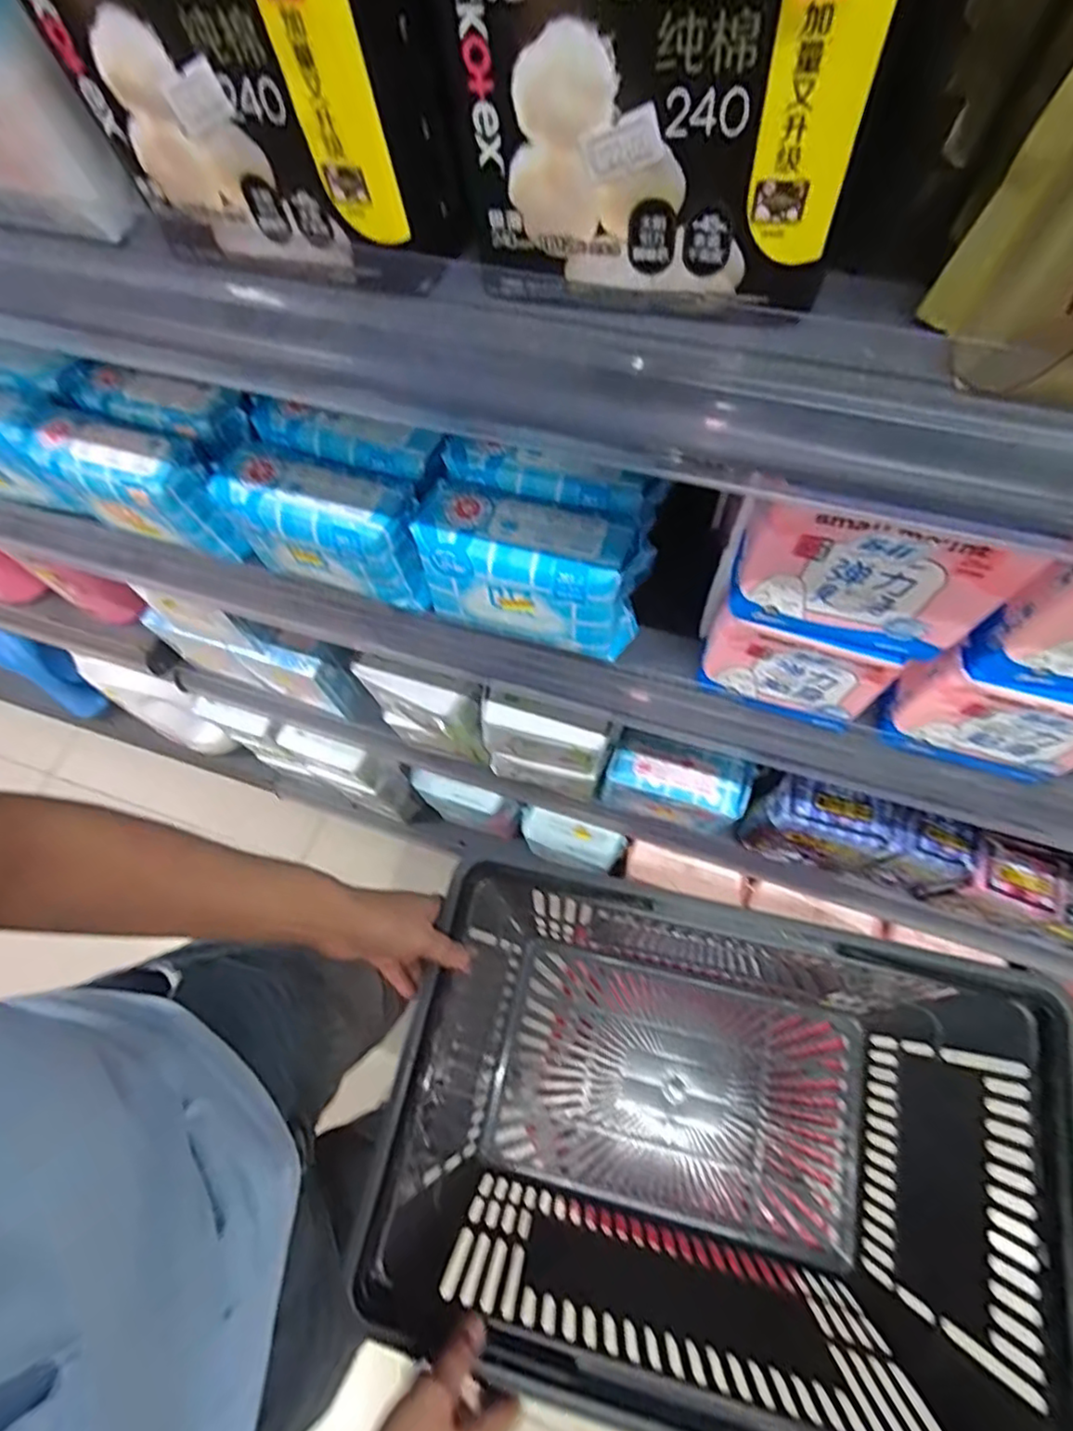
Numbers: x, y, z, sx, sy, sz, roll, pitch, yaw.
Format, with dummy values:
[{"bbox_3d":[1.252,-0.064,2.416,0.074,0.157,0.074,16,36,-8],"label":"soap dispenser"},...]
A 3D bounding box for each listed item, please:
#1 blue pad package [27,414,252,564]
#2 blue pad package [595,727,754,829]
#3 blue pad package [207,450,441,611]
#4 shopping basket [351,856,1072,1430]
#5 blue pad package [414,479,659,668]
[{"bbox_3d":[-0.270,-0.151,0.435,0.113,0.077,0.045,22,71,12],"label":"blue pad package"},{"bbox_3d":[0.142,0.072,0.650,0.134,0.089,0.057,18,70,10],"label":"blue pad package"},{"bbox_3d":[-0.133,-0.123,0.416,0.130,0.077,0.055,15,70,9],"label":"blue pad package"},{"bbox_3d":[0.132,0.337,0.537,0.451,0.261,0.307,11,69,8],"label":"shopping basket"},{"bbox_3d":[-0.001,-0.091,0.395,0.134,0.080,0.060,17,70,10],"label":"blue pad package"}]

